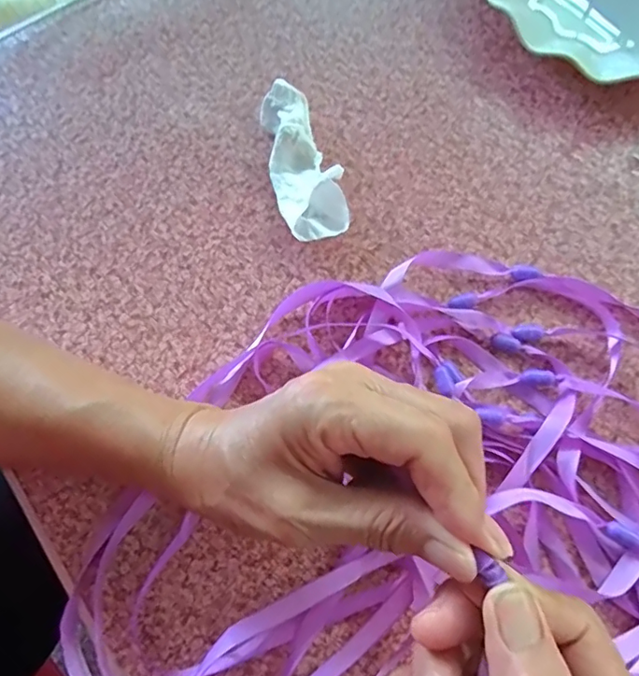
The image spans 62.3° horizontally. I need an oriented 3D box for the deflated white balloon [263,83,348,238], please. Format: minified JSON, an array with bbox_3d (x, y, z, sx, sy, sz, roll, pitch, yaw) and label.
[{"bbox_3d":[-0.012,-0.107,0.324,0.038,0.023,0.103,-14,72,-4],"label":"deflated white balloon"}]

